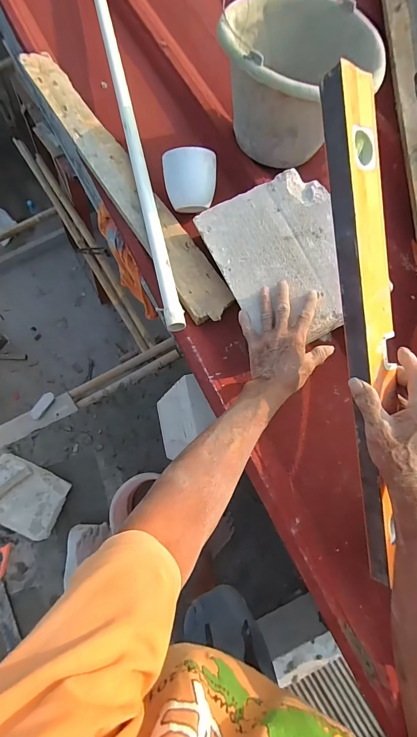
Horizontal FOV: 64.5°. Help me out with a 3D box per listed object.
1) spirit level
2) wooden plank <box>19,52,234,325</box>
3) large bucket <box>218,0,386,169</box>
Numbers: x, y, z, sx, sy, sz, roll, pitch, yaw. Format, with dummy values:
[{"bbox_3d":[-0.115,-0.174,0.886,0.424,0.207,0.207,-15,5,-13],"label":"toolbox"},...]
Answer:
[{"bbox_3d":[0.187,-0.022,0.377,0.062,0.029,0.555,-9,100,0],"label":"spirit level"},{"bbox_3d":[-0.175,-0.374,0.632,0.087,0.016,0.692,-31,77,-13],"label":"wooden plank"},{"bbox_3d":[0.148,-0.506,0.565,0.237,0.152,0.259,0,82,1],"label":"large bucket"}]

